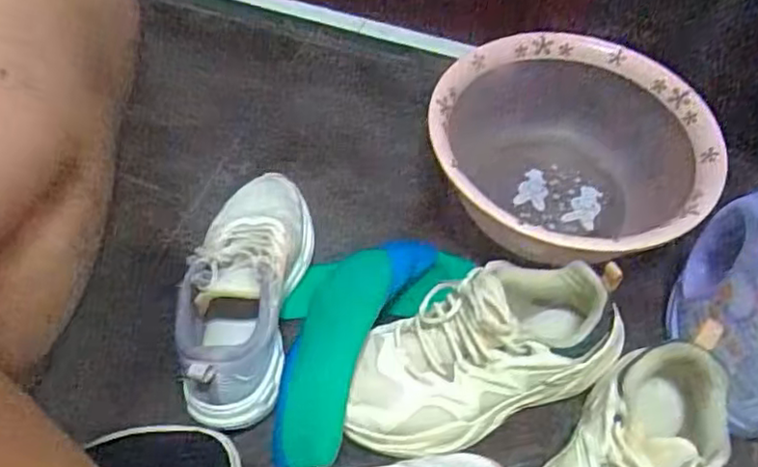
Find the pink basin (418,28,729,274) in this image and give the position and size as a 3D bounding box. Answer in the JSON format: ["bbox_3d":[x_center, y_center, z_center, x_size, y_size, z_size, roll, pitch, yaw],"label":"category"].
[{"bbox_3d":[0.201,-0.073,0.740,0.275,0.120,0.294,1,55,-2],"label":"pink basin"}]

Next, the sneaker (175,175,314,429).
[{"bbox_3d":[-0.124,0.047,0.623,0.091,0.108,0.243,8,55,3],"label":"sneaker"}]

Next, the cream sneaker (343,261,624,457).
[{"bbox_3d":[0.088,0.103,0.587,0.240,0.135,0.103,-19,58,-15],"label":"cream sneaker"}]

